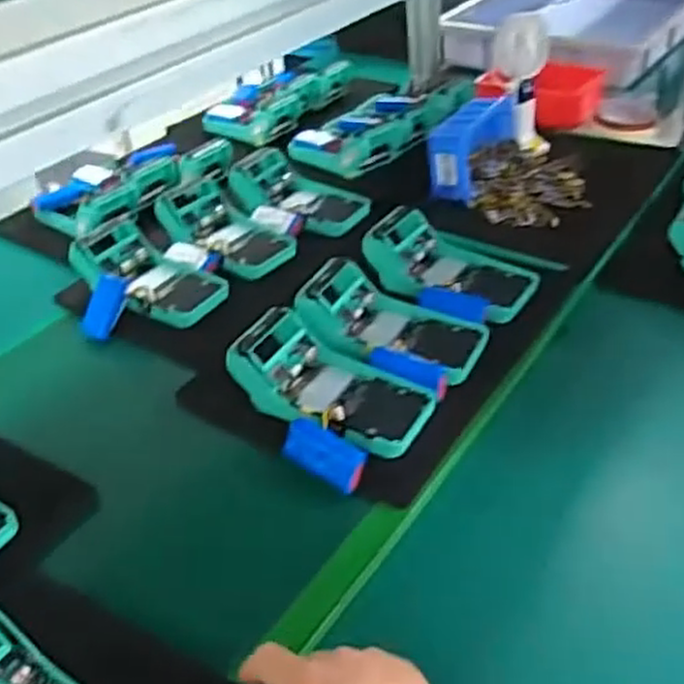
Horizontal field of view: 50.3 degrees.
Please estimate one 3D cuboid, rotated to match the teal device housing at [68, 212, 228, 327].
[{"bbox_3d":[-0.214,-0.071,0.809,0.177,0.046,0.089,32,50,17],"label":"teal device housing"}]

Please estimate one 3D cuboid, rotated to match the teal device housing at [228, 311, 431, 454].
[{"bbox_3d":[-0.012,0.033,0.617,0.163,0.057,0.104,22,46,32],"label":"teal device housing"}]

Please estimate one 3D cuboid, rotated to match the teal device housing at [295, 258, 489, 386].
[{"bbox_3d":[0.045,-0.022,0.677,0.164,0.057,0.106,14,43,25],"label":"teal device housing"}]

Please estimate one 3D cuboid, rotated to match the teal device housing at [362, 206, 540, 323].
[{"bbox_3d":[0.109,-0.076,0.756,0.177,0.049,0.119,24,46,14],"label":"teal device housing"}]

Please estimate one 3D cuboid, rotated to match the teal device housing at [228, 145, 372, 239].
[{"bbox_3d":[-0.054,-0.191,0.918,0.172,0.058,0.109,15,43,26],"label":"teal device housing"}]

